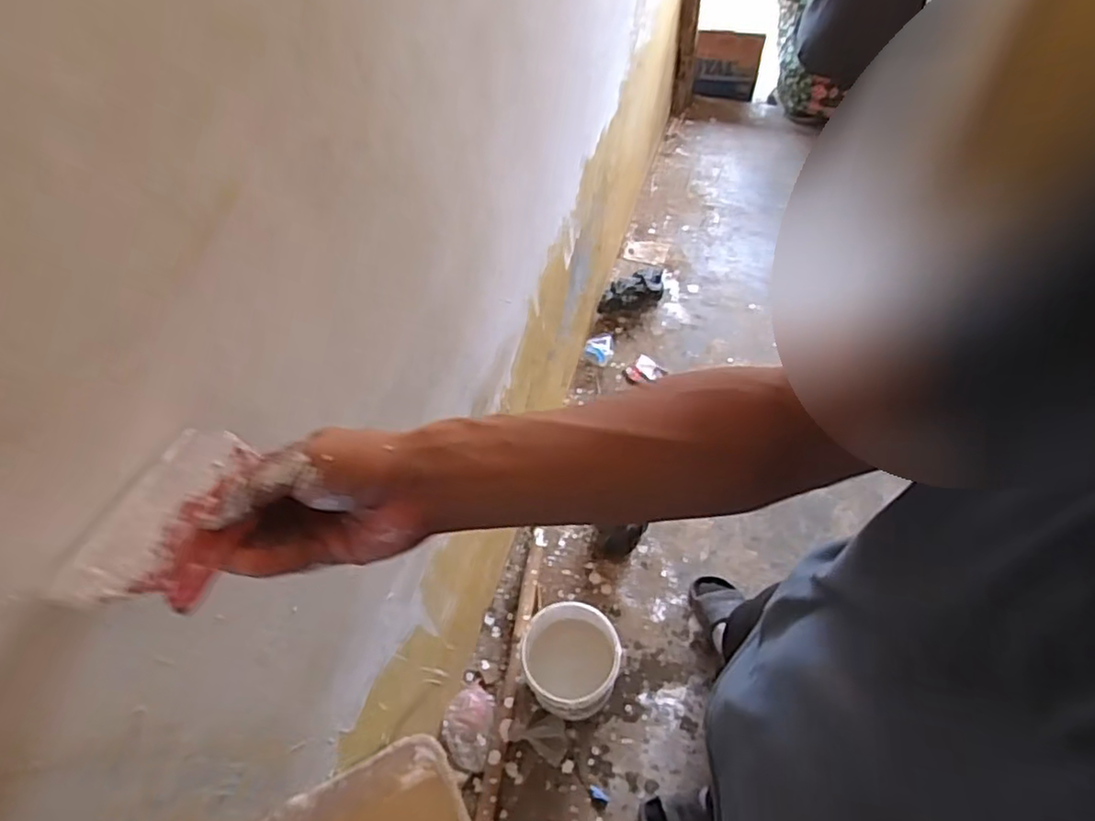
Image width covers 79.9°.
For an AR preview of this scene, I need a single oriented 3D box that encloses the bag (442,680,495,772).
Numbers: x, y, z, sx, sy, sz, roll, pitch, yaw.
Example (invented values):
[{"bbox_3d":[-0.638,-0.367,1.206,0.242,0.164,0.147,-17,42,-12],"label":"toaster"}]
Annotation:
[{"bbox_3d":[-0.154,0.618,1.289,0.096,0.052,0.151,6,58,8],"label":"bag"}]

